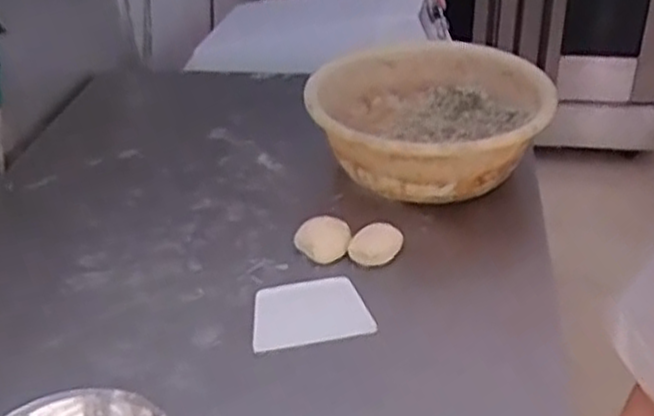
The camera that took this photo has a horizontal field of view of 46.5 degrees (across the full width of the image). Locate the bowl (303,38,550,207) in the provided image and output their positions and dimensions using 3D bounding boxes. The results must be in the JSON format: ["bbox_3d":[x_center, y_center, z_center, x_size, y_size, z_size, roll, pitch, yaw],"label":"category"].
[{"bbox_3d":[0.141,-0.125,1.081,0.317,0.116,0.328,-2,34,1],"label":"bowl"}]

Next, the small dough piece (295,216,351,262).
[{"bbox_3d":[-0.005,0.035,0.941,0.066,0.026,0.062,-3,34,0],"label":"small dough piece"}]

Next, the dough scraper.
[{"bbox_3d":[-0.021,0.116,0.857,0.129,0.005,0.092,-9,42,-12],"label":"dough scraper"}]

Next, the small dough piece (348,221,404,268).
[{"bbox_3d":[0.062,0.044,0.932,0.072,0.025,0.049,-27,40,-31],"label":"small dough piece"}]

